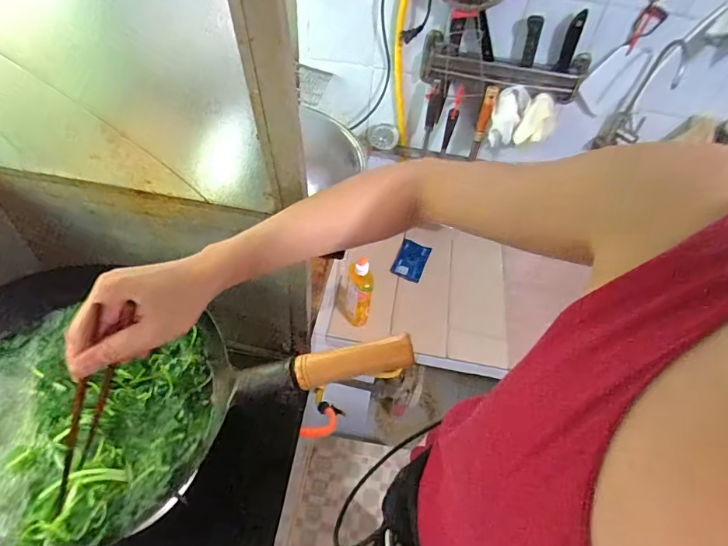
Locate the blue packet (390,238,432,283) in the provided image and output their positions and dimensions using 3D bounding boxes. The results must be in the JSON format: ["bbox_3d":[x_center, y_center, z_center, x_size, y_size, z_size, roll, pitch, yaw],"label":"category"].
[{"bbox_3d":[0.125,-0.032,1.217,0.077,0.104,0.005,23,24,5],"label":"blue packet"}]

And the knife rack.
[{"bbox_3d":[0.291,-0.434,0.969,0.339,0.095,0.037,12,51,4],"label":"knife rack"}]

